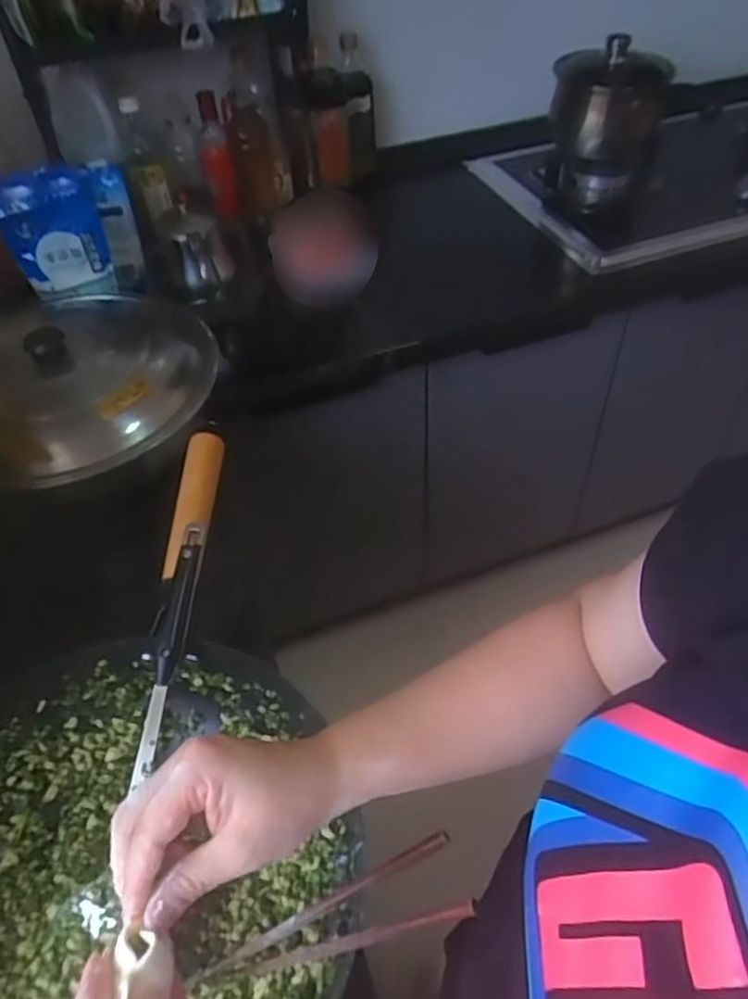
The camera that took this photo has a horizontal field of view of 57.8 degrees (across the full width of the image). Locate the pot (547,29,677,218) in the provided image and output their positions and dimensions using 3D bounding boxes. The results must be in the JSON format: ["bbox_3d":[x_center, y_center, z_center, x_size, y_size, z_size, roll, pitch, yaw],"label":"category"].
[{"bbox_3d":[0.423,-0.700,1.251,0.199,0.244,0.217,10,43,9],"label":"pot"}]

